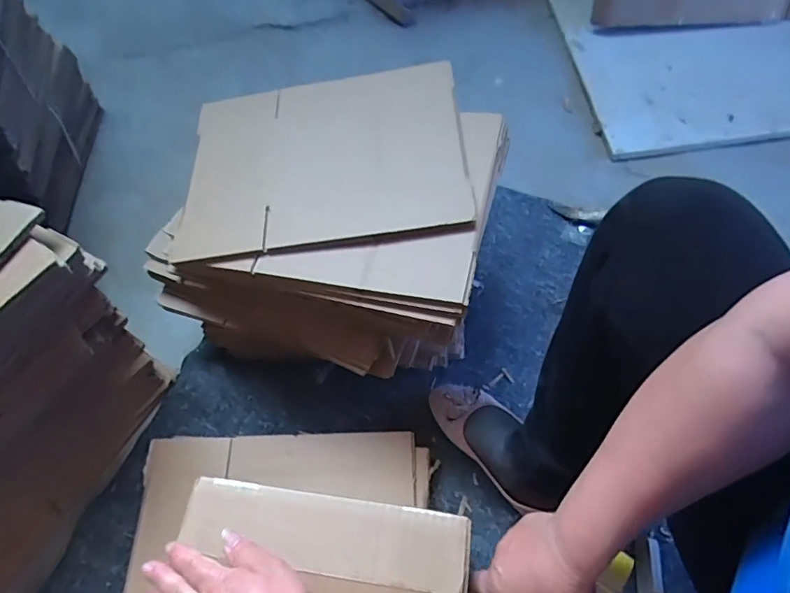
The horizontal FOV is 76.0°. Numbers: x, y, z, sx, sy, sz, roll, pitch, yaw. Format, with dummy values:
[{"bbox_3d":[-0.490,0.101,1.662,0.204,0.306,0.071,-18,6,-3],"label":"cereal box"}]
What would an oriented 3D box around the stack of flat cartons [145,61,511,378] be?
[{"bbox_3d":[-0.092,-0.113,0.737,0.447,0.271,0.366,16,65,14],"label":"stack of flat cartons"}]

